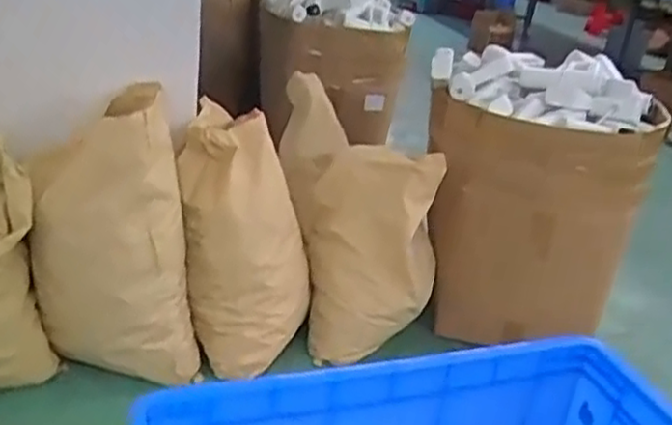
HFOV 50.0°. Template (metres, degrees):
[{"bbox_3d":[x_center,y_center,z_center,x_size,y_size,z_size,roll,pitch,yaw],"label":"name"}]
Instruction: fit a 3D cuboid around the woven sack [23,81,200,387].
[{"bbox_3d":[-0.516,0.059,1.691,0.357,0.592,0.299,-2,26,-19],"label":"woven sack"}]

